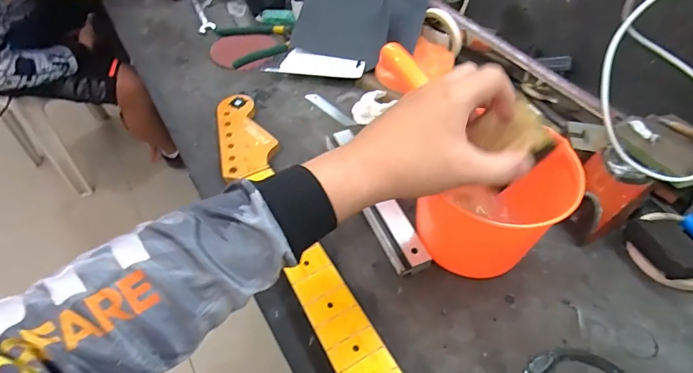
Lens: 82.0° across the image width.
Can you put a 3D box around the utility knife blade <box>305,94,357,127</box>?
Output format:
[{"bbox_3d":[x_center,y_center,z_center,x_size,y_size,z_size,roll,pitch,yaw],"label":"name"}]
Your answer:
[{"bbox_3d":[-0.026,-0.121,0.631,0.020,0.004,0.098,-39,63,-21],"label":"utility knife blade"}]

